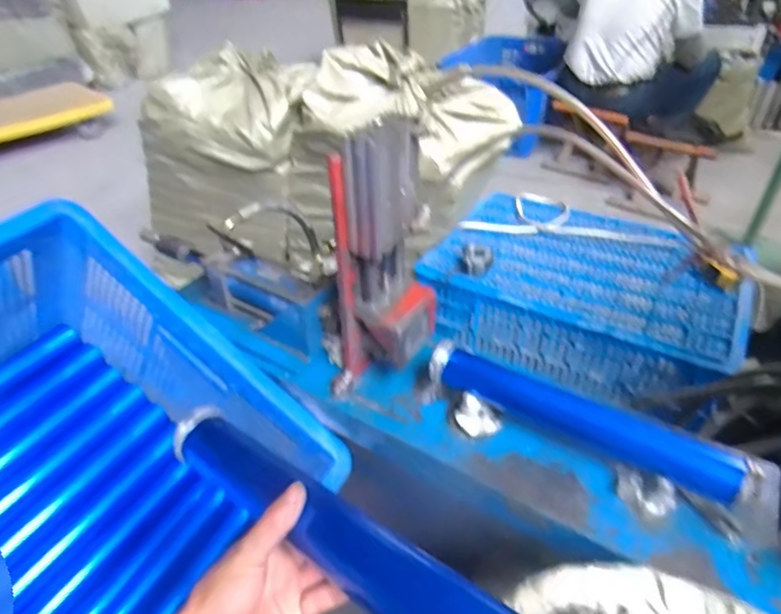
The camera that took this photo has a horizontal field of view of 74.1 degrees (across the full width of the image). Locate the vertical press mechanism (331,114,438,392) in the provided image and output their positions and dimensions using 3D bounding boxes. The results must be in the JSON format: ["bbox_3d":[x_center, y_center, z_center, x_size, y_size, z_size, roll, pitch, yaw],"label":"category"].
[{"bbox_3d":[-0.016,-0.048,0.628,0.130,0.334,0.090,-3,37,-3],"label":"vertical press mechanism"}]

